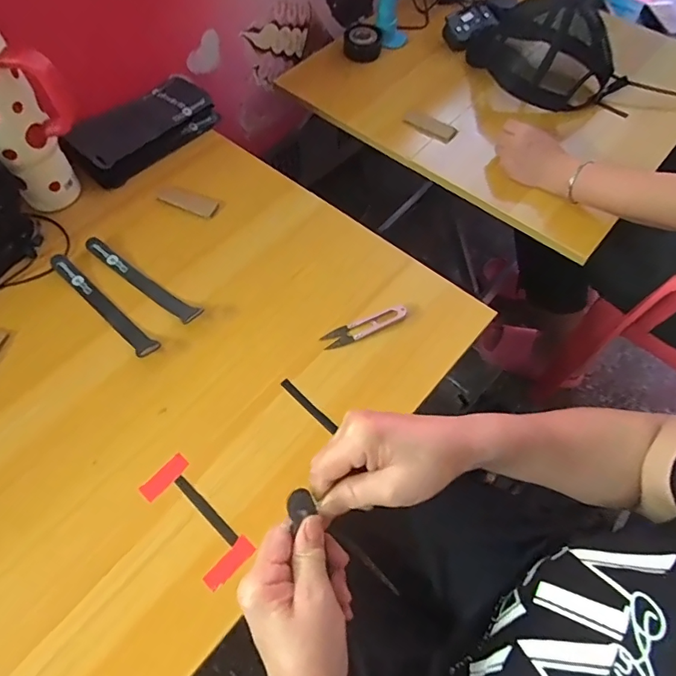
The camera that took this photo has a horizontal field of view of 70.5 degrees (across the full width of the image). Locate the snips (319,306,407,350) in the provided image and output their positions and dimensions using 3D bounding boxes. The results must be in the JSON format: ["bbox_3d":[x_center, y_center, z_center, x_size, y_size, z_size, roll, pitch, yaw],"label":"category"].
[{"bbox_3d":[0.030,-0.014,0.542,0.103,0.009,0.022,-23,63,-13],"label":"snips"}]

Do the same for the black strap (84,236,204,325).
[{"bbox_3d":[-0.235,-0.071,0.572,0.187,0.012,0.023,34,66,17],"label":"black strap"}]

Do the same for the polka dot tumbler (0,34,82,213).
[{"bbox_3d":[-0.353,-0.236,0.541,0.102,0.217,0.086,27,64,14],"label":"polka dot tumbler"}]

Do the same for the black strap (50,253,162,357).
[{"bbox_3d":[-0.273,-0.039,0.554,0.190,0.012,0.023,37,67,19],"label":"black strap"}]

